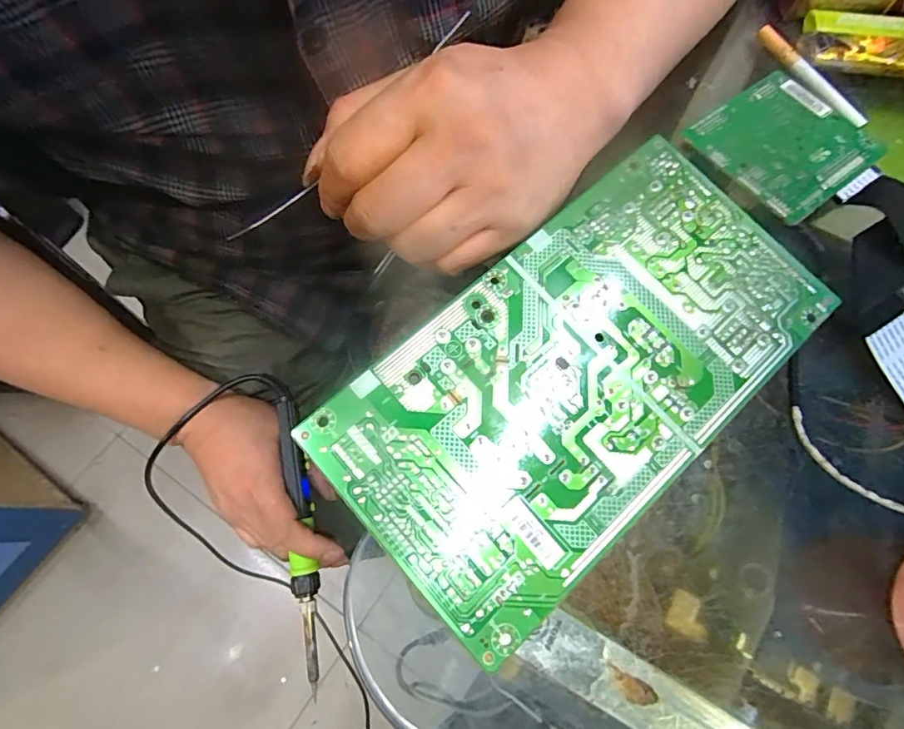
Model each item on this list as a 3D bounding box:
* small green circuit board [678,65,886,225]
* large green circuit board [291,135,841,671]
[{"bbox_3d":[0.168,-0.114,0.249,0.077,0.007,0.071,-36,75,-13],"label":"small green circuit board"},{"bbox_3d":[0.054,0.000,0.202,0.210,0.017,0.110,-40,76,-14],"label":"large green circuit board"}]

